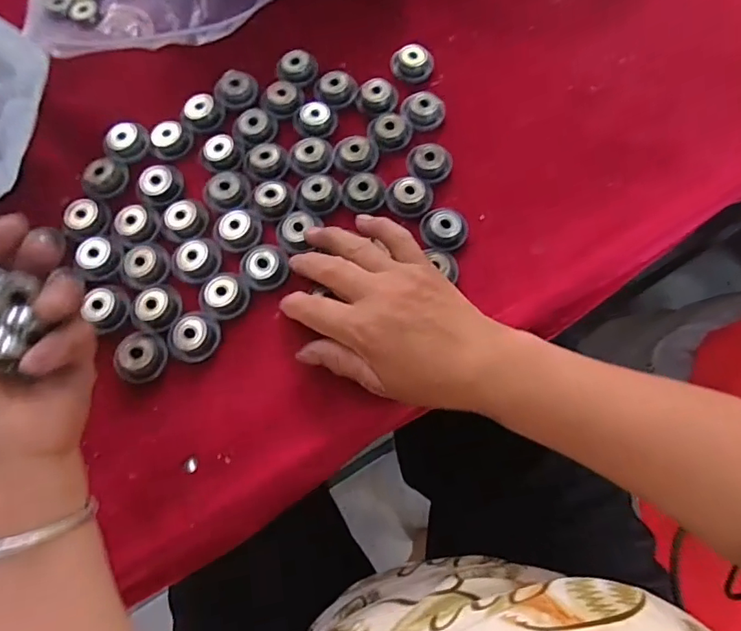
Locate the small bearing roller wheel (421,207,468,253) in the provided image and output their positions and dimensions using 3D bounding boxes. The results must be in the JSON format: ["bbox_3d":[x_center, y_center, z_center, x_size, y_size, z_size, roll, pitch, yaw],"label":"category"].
[{"bbox_3d":[0.054,-0.062,0.370,0.033,0.013,0.035,0,71,0],"label":"small bearing roller wheel"}]

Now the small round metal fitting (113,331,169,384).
[{"bbox_3d":[-0.152,0.026,0.335,0.032,0.015,0.034,0,71,0],"label":"small round metal fitting"}]

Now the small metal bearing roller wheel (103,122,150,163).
[{"bbox_3d":[-0.187,-0.133,0.394,0.031,0.011,0.033,0,71,0],"label":"small metal bearing roller wheel"}]

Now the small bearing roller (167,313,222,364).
[{"bbox_3d":[-0.118,0.014,0.340,0.031,0.010,0.033,0,71,0],"label":"small bearing roller"}]

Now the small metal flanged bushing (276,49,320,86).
[{"bbox_3d":[-0.060,-0.204,0.418,0.029,0.014,0.025,19,72,6],"label":"small metal flanged bushing"}]

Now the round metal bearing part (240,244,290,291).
[{"bbox_3d":[-0.074,-0.034,0.357,0.032,0.008,0.030,0,71,0],"label":"round metal bearing part"}]

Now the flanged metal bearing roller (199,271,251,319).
[{"bbox_3d":[-0.100,-0.014,0.350,0.029,0.011,0.031,0,71,0],"label":"flanged metal bearing roller"}]

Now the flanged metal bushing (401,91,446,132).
[{"bbox_3d":[0.042,-0.165,0.407,0.032,0.013,0.030,0,71,0],"label":"flanged metal bushing"}]

